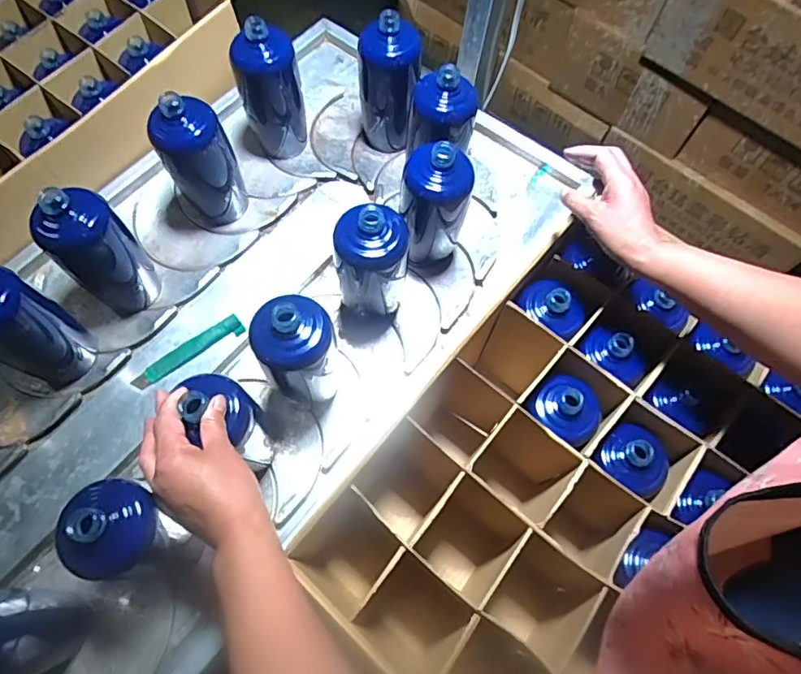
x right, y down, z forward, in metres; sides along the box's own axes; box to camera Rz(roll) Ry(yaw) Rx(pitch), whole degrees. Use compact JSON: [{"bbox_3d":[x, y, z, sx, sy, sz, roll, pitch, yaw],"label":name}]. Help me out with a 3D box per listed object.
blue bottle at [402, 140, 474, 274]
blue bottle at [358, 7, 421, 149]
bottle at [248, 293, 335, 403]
[{"bbox_3d":[0.042,-0.162,0.657,0.076,0.192,0.080,11,60,-1],"label":"blue bottle"},{"bbox_3d":[-0.017,-0.353,0.735,0.079,0.192,0.069,1,60,-7],"label":"blue bottle"},{"bbox_3d":[-0.109,0.020,0.577,0.075,0.187,0.066,-22,65,-18],"label":"bottle"}]

